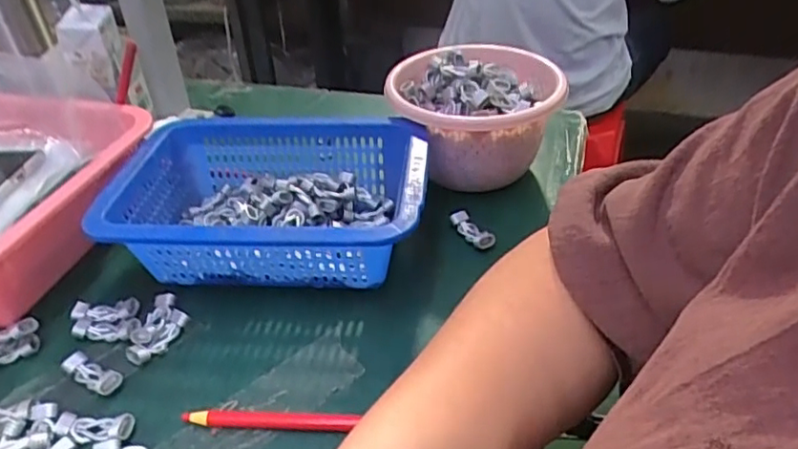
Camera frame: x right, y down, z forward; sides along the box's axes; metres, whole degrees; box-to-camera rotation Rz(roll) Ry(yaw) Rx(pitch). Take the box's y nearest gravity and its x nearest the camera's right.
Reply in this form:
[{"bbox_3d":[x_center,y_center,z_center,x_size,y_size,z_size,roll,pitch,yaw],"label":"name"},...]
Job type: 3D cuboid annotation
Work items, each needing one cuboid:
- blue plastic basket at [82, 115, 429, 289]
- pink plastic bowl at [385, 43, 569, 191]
[{"bbox_3d":[-0.094,-0.008,0.449,0.222,0.083,0.152,0,36,4],"label":"blue plastic basket"},{"bbox_3d":[0.065,-0.089,0.519,0.140,0.096,0.121,5,37,11],"label":"pink plastic bowl"}]

